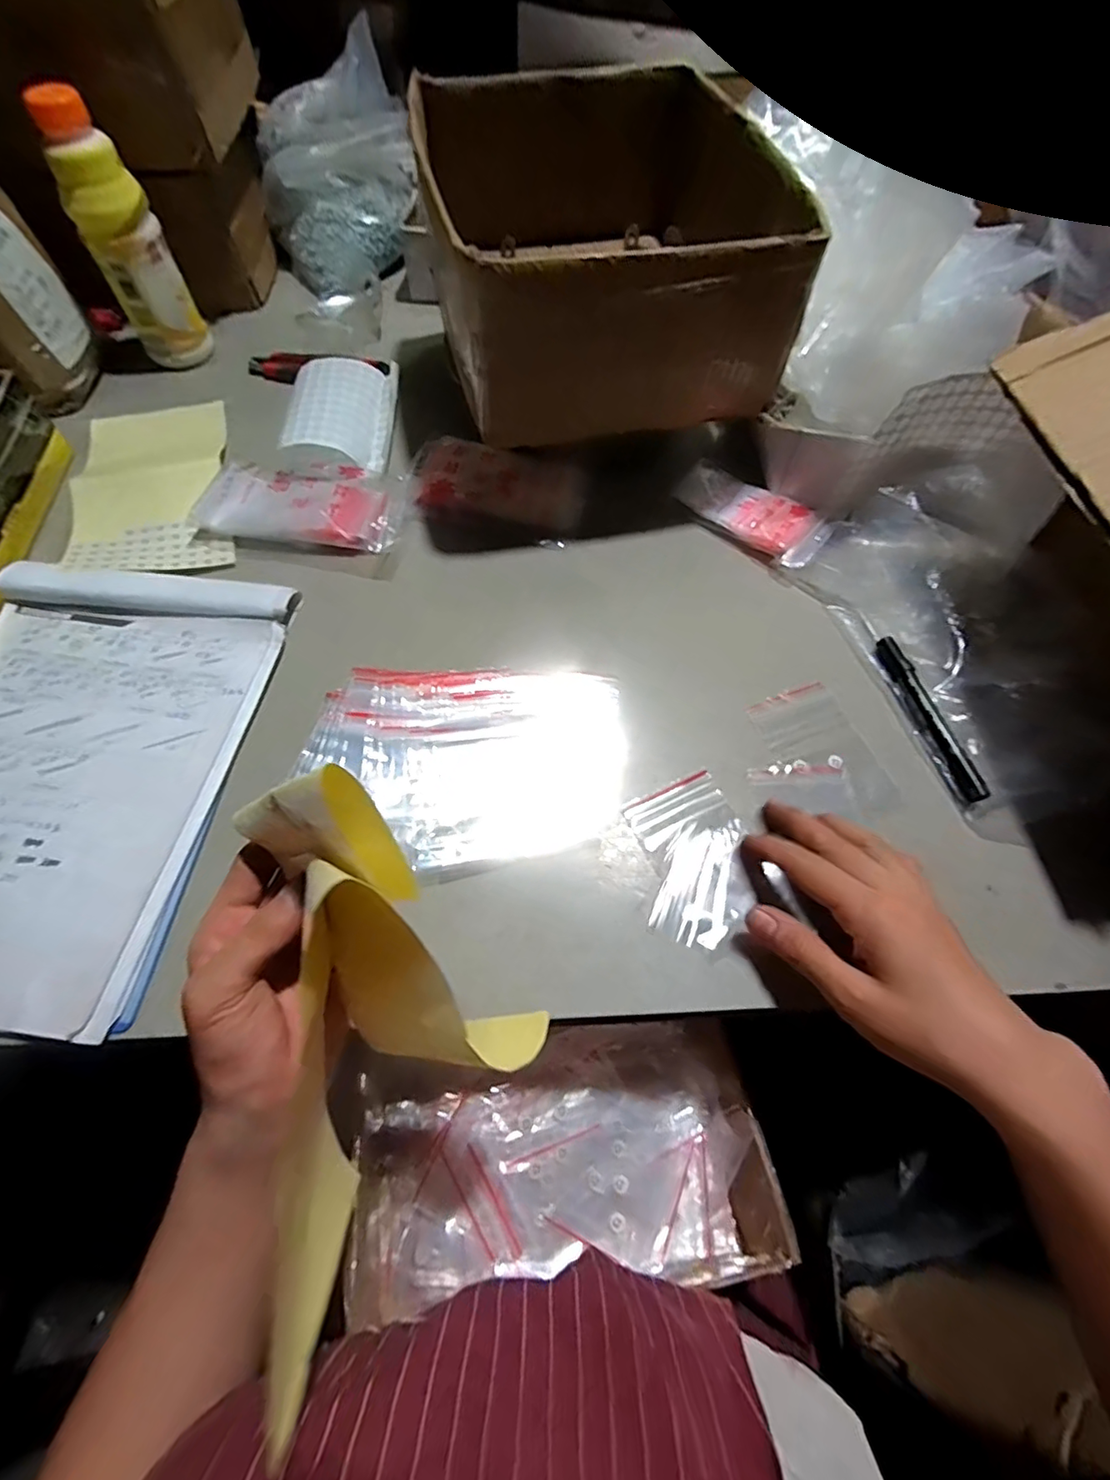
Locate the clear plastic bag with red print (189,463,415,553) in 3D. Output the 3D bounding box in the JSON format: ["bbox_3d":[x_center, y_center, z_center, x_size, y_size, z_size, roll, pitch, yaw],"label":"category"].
[{"bbox_3d":[-0.209,-0.205,0.492,0.161,0.035,0.091,10,63,2],"label":"clear plastic bag with red print"}]

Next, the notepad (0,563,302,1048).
[{"bbox_3d":[-0.331,0.012,0.384,0.219,0.015,0.314,7,63,1],"label":"notepad"}]

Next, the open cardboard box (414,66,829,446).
[{"bbox_3d":[0.031,-0.406,0.470,0.248,0.115,0.310,-10,63,-6],"label":"open cardboard box"}]

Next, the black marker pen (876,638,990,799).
[{"bbox_3d":[0.271,-0.018,0.417,0.016,0.016,0.135,-11,64,-8],"label":"black marker pen"}]

